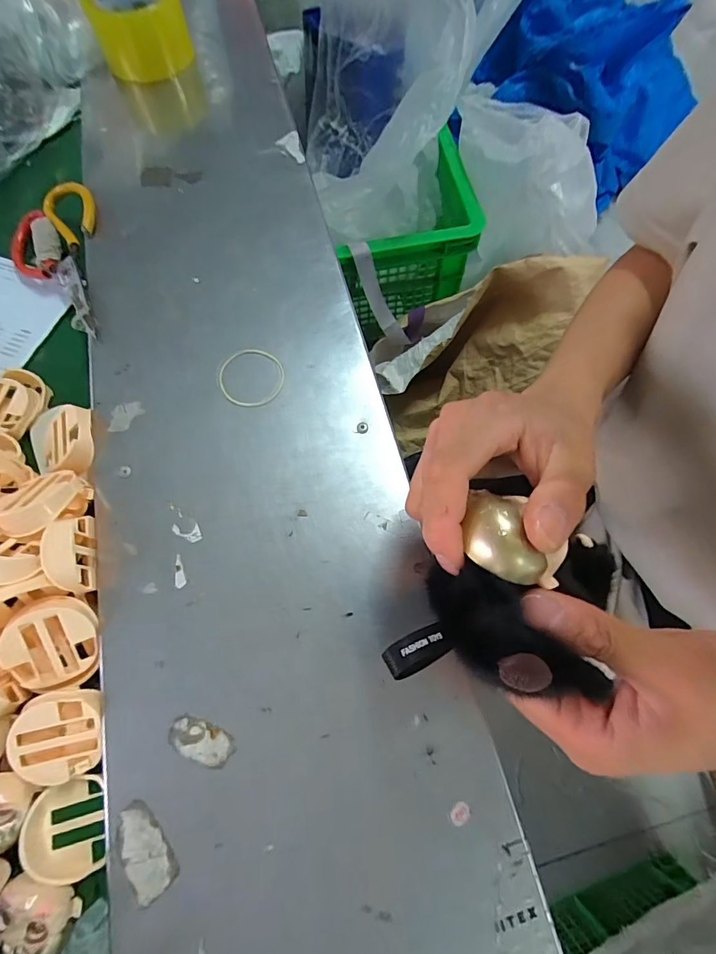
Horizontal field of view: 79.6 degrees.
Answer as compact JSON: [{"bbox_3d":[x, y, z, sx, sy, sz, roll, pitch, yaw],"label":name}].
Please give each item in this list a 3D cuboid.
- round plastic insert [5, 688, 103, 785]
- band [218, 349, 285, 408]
[{"bbox_3d":[-0.194,0.167,0.278,0.054,0.018,0.054,0,91,-17],"label":"round plastic insert"},{"bbox_3d":[-0.090,-0.086,0.365,0.054,0.004,0.055,-11,69,-4],"label":"band"}]

